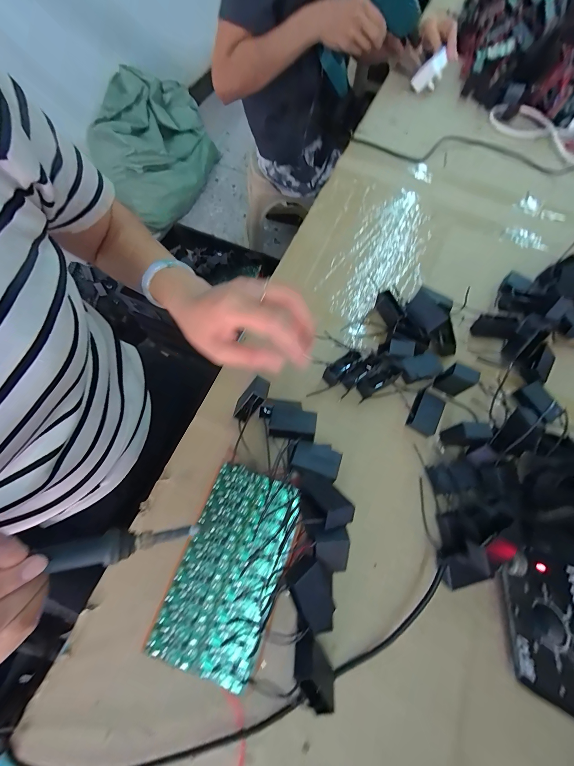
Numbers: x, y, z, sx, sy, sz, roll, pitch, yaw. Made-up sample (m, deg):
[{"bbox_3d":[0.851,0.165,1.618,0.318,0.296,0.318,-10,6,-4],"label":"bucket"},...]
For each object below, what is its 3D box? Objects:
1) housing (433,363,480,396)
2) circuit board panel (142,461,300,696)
[{"bbox_3d":[0.200,-0.004,0.345,0.033,0.047,0.015,24,68,7],"label":"housing"},{"bbox_3d":[-0.049,0.163,0.263,0.090,0.004,0.158,20,66,5],"label":"circuit board panel"}]

